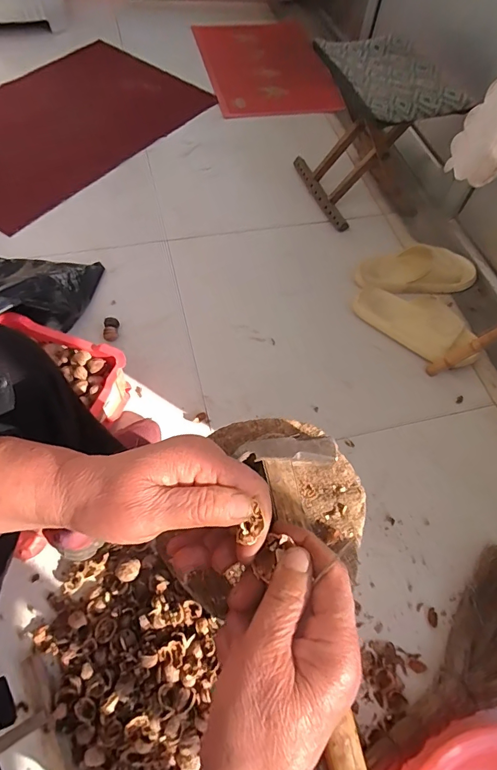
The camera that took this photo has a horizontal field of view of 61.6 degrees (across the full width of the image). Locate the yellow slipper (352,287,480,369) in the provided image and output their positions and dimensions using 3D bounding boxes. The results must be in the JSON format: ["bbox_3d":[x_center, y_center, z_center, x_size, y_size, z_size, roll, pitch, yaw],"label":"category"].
[{"bbox_3d":[0.370,-0.141,0.924,0.285,0.075,0.104,33,65,14],"label":"yellow slipper"}]

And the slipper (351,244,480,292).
[{"bbox_3d":[0.413,-0.280,1.013,0.295,0.061,0.097,-1,62,-4],"label":"slipper"}]

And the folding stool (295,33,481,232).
[{"bbox_3d":[0.306,-0.628,1.059,0.247,0.301,0.316,-17,64,-12],"label":"folding stool"}]

